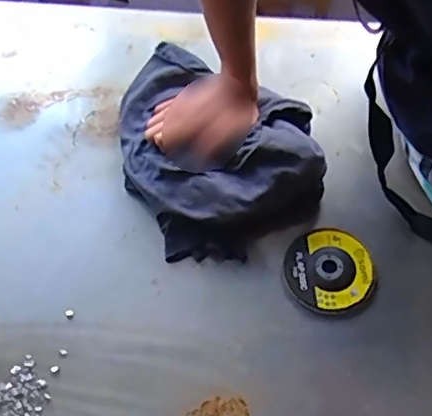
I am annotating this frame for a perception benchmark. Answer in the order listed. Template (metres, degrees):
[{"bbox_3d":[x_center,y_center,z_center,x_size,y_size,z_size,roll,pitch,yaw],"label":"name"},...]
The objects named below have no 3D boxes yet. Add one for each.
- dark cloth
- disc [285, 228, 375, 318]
[{"bbox_3d":[-0.002,-0.087,0.658,0.211,0.060,0.285,-8,60,-1],"label":"dark cloth"},{"bbox_3d":[0.116,0.063,0.591,0.089,0.010,0.089,-2,60,3],"label":"disc"}]

